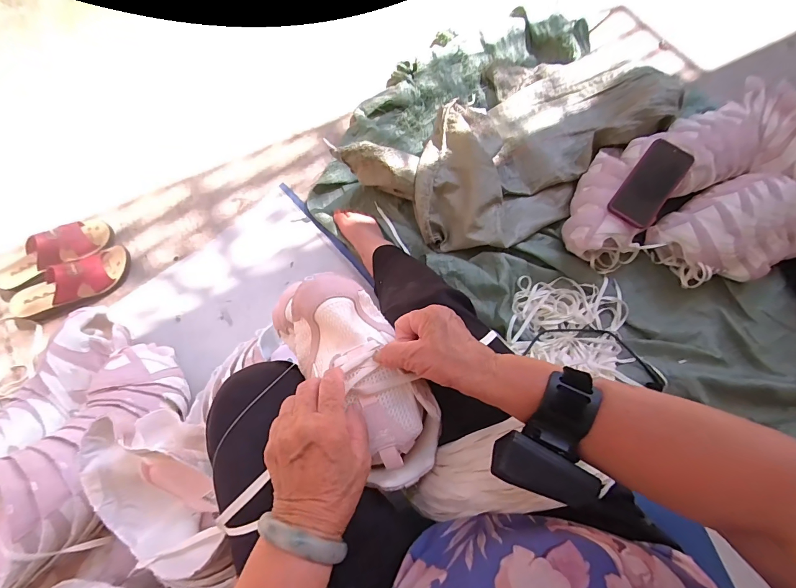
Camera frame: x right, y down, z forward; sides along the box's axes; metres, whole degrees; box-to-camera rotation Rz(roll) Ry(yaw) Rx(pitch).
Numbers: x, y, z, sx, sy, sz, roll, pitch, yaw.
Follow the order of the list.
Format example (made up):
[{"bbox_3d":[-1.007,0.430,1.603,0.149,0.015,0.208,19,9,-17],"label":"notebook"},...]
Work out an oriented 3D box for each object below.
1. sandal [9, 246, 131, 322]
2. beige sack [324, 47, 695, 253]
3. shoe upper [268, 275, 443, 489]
[{"bbox_3d":[-0.667,-0.023,0.738,0.225,0.089,0.088,-30,75,-10],"label":"sandal"},{"bbox_3d":[0.258,-0.324,0.817,0.680,0.145,0.345,-35,76,-11],"label":"beige sack"},{"bbox_3d":[-0.035,0.082,0.365,0.103,0.057,0.219,-33,83,-11],"label":"shoe upper"}]

